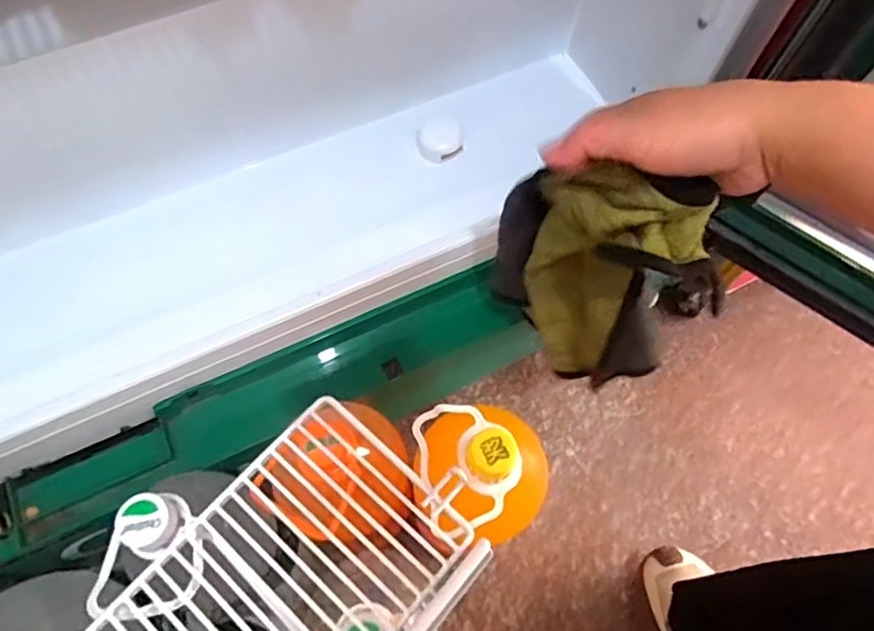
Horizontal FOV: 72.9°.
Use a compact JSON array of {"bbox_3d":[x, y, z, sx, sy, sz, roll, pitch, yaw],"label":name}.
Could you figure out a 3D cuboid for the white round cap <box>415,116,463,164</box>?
[{"bbox_3d":[0.003,-0.167,0.562,0.043,0.007,0.039,-24,113,-1],"label":"white round cap"}]

